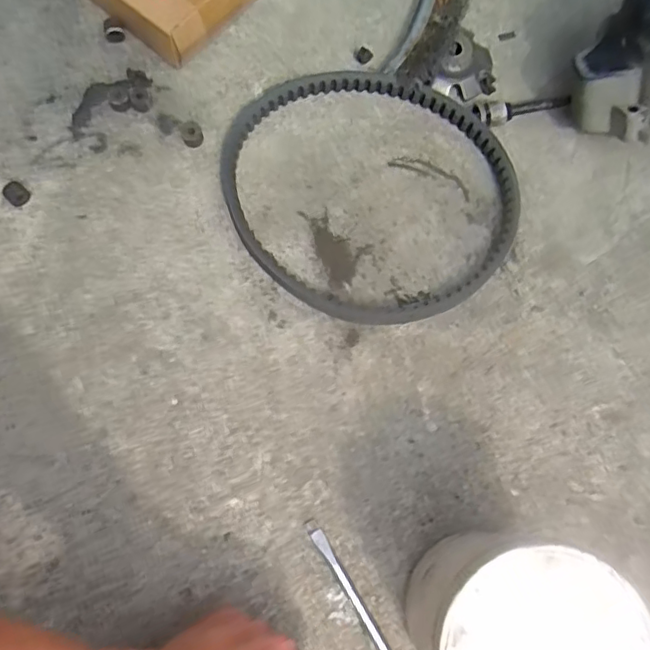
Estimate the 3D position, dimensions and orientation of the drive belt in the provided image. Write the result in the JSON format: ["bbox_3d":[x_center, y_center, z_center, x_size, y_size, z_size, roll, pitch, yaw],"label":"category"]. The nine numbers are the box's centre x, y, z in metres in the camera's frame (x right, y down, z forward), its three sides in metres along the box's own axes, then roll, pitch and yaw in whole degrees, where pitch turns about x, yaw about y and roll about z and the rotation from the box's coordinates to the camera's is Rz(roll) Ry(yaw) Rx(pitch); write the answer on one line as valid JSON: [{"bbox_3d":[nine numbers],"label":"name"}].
[{"bbox_3d":[0.040,-0.115,0.520,0.251,0.018,0.226,-4,76,-2],"label":"drive belt"}]

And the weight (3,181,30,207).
[{"bbox_3d":[-0.261,-0.111,0.505,0.018,0.014,0.019,0,76,-1],"label":"weight"}]

